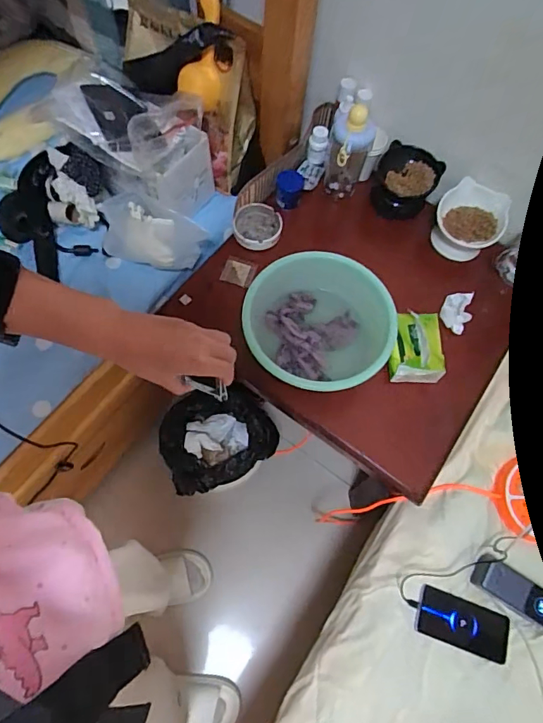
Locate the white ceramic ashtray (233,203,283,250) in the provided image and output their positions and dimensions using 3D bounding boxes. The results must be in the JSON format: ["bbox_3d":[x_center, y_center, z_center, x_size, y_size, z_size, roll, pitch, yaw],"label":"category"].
[{"bbox_3d":[-0.029,-0.272,0.935,0.096,0.030,0.096,1,66,-2],"label":"white ceramic ashtray"}]

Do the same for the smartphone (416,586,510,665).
[{"bbox_3d":[0.314,0.432,0.758,0.165,0.014,0.071,24,62,-5],"label":"smartphone"}]

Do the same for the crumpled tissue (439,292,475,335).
[{"bbox_3d":[0.357,-0.098,0.890,0.053,0.016,0.086,23,67,8],"label":"crumpled tissue"}]

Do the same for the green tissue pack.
[{"bbox_3d":[0.261,-0.025,0.830,0.091,0.061,0.121,9,66,1],"label":"green tissue pack"}]

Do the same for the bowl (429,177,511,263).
[{"bbox_3d":[0.396,-0.282,0.931,0.129,0.083,0.114,31,69,11],"label":"bowl"}]

